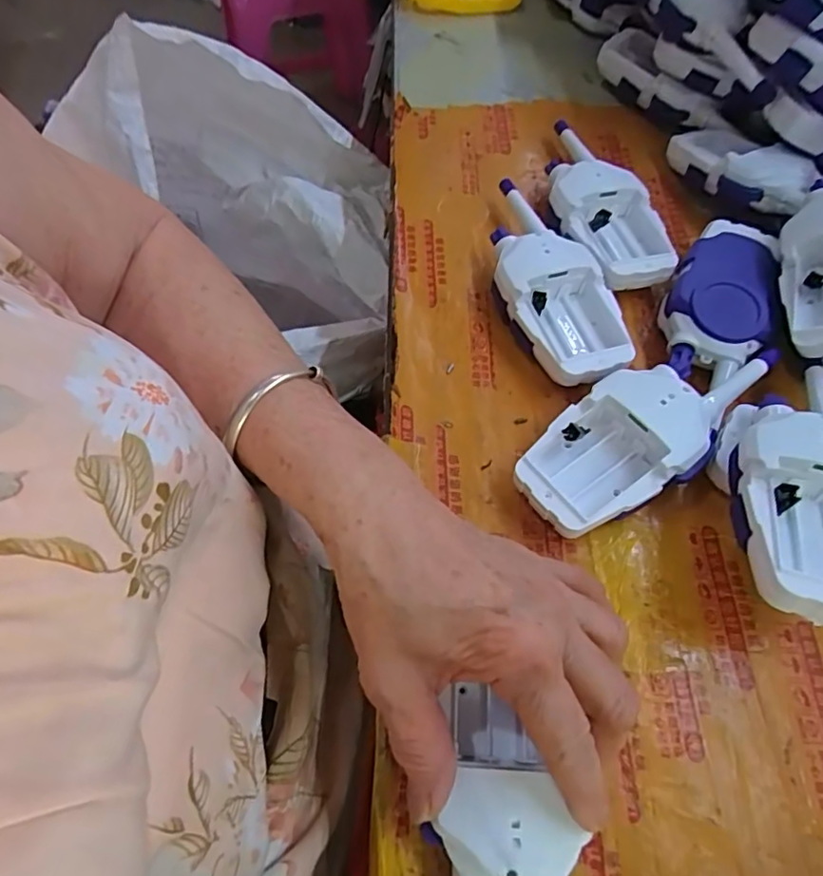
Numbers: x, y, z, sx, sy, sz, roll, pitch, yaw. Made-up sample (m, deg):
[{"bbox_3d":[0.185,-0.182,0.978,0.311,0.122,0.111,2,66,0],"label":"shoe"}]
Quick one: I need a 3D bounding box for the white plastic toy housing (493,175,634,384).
[{"bbox_3d":[0.081,-0.102,0.372,0.065,0.036,0.166,-24,66,-13],"label":"white plastic toy housing"}]

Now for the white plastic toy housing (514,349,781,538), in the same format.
[{"bbox_3d":[0.131,-0.007,0.319,0.161,0.037,0.065,-34,68,-17],"label":"white plastic toy housing"}]

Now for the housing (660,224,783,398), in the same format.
[{"bbox_3d":[0.193,-0.088,0.359,0.060,0.033,0.111,28,66,13],"label":"housing"}]

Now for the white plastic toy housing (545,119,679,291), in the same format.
[{"bbox_3d":[0.131,-0.165,0.410,0.064,0.041,0.150,-11,63,-6],"label":"white plastic toy housing"}]

